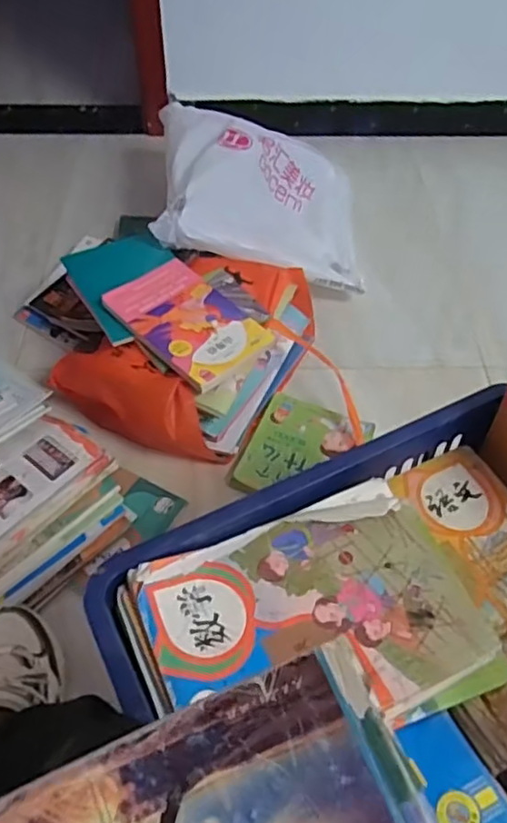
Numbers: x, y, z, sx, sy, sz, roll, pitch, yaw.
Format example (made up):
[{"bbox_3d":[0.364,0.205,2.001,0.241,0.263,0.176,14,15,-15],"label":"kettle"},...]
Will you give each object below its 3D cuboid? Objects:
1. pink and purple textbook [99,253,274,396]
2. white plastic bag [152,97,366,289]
[{"bbox_3d":[-0.099,-0.139,0.964,0.220,0.017,0.153,42,60,19],"label":"pink and purple textbook"},{"bbox_3d":[0.013,-0.384,1.201,0.363,0.190,0.405,3,51,-1],"label":"white plastic bag"}]

